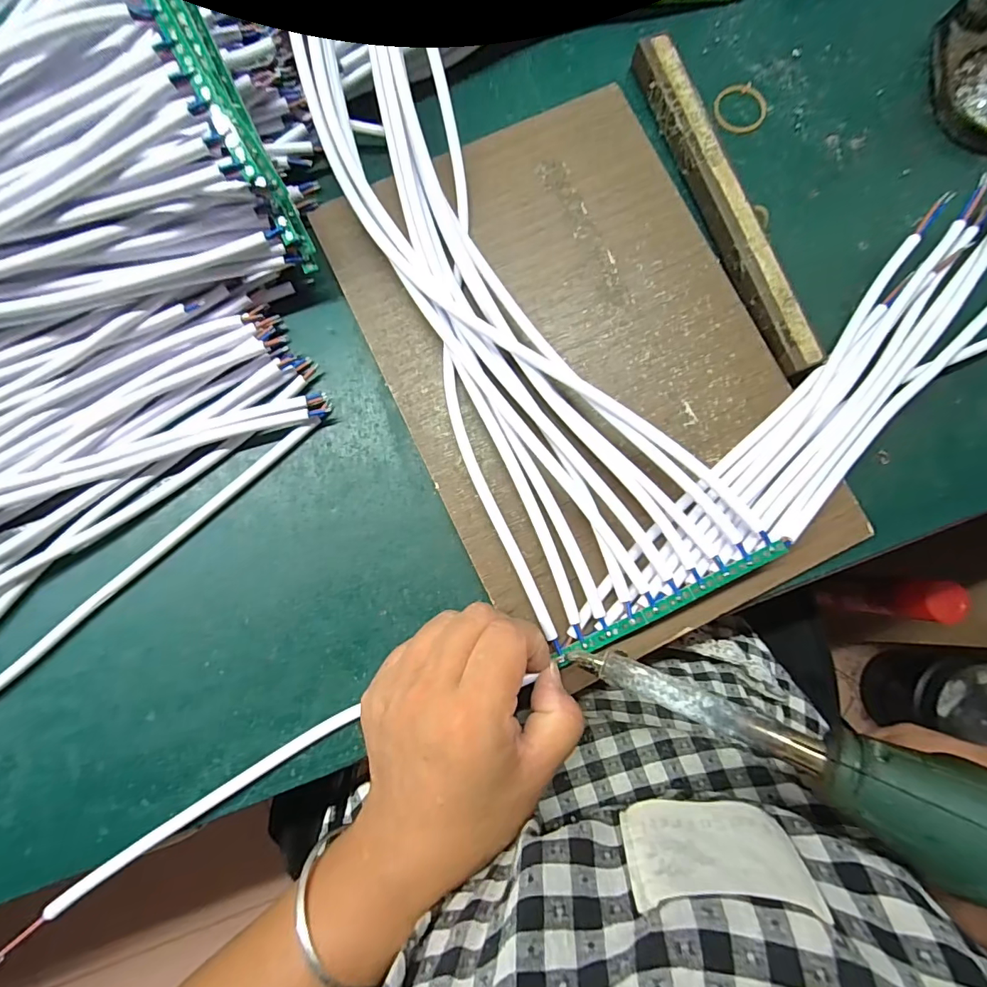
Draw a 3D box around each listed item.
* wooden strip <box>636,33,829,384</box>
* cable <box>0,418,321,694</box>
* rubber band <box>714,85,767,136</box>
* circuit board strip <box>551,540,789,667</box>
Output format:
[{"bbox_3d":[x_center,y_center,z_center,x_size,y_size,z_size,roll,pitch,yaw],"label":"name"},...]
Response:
[{"bbox_3d":[0.133,-0.165,0.267,0.022,0.014,0.206,-23,85,-3],"label":"wooden strip"},{"bbox_3d":[-0.202,0.051,0.245,0.275,0.005,0.012,-41,86,-5],"label":"cable"},{"bbox_3d":[0.151,-0.234,0.286,0.031,0.004,0.034,0,84,-1],"label":"rubber band"},{"bbox_3d":[0.088,0.054,0.234,0.125,0.004,0.007,-27,85,1],"label":"circuit board strip"}]

